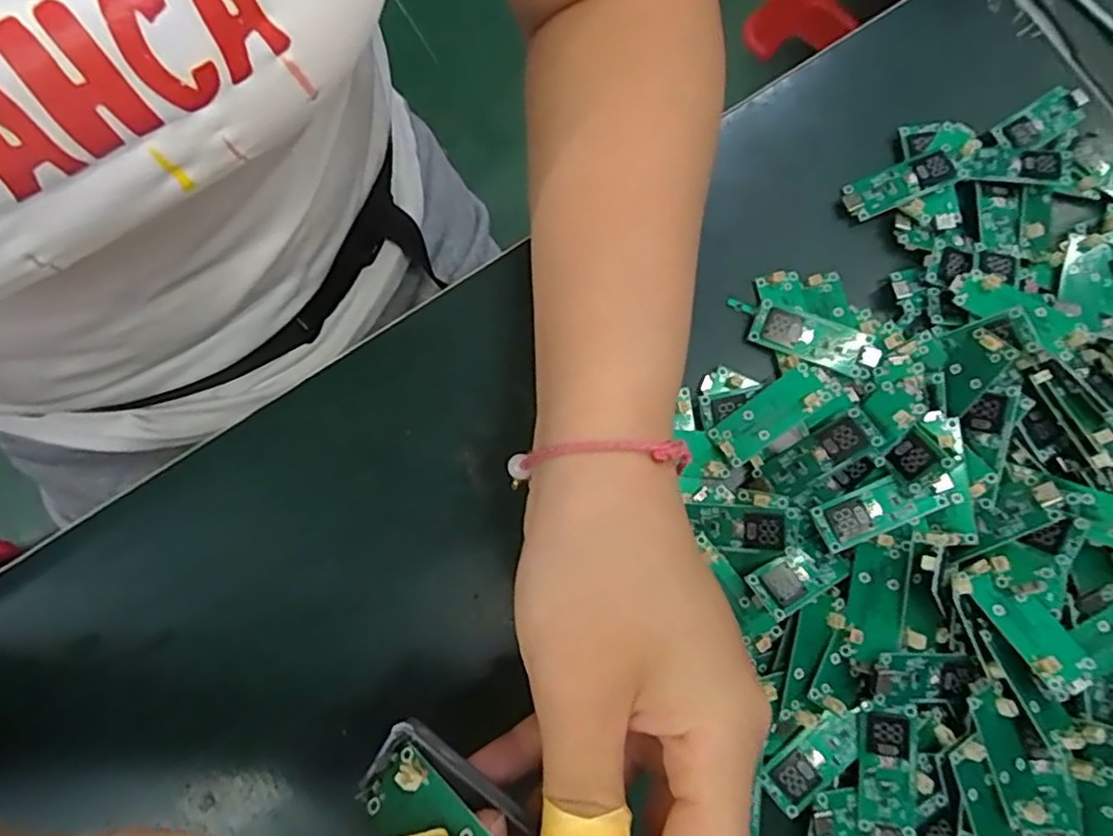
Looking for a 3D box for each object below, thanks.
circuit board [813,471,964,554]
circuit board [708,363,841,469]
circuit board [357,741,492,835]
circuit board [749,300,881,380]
[{"bbox_3d":[0.125,0.034,0.247,0.049,0.011,0.018,-23,80,-6],"label":"circuit board"},{"bbox_3d":[0.086,-0.002,0.260,0.051,0.006,0.019,-35,81,5],"label":"circuit board"},{"bbox_3d":[-0.030,0.100,0.158,0.052,0.008,0.019,17,75,41],"label":"circuit board"},{"bbox_3d":[0.107,-0.033,0.269,0.049,0.006,0.020,21,80,-1],"label":"circuit board"}]

